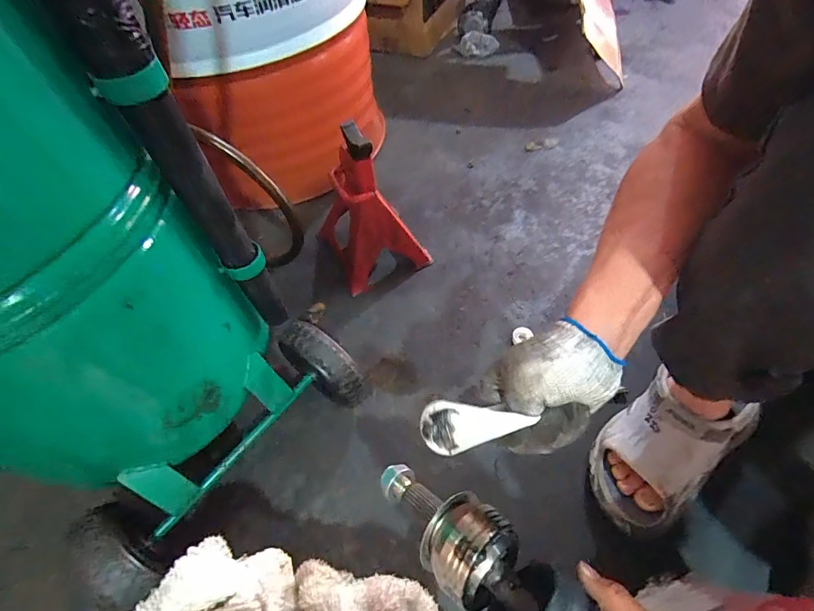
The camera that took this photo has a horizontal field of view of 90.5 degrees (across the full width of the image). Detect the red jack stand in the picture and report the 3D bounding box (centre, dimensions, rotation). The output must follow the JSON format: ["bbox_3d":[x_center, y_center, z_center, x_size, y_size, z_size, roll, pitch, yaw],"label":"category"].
[{"bbox_3d":[-0.081,-0.185,0.732,0.152,0.269,0.170,-26,57,-13],"label":"red jack stand"}]

